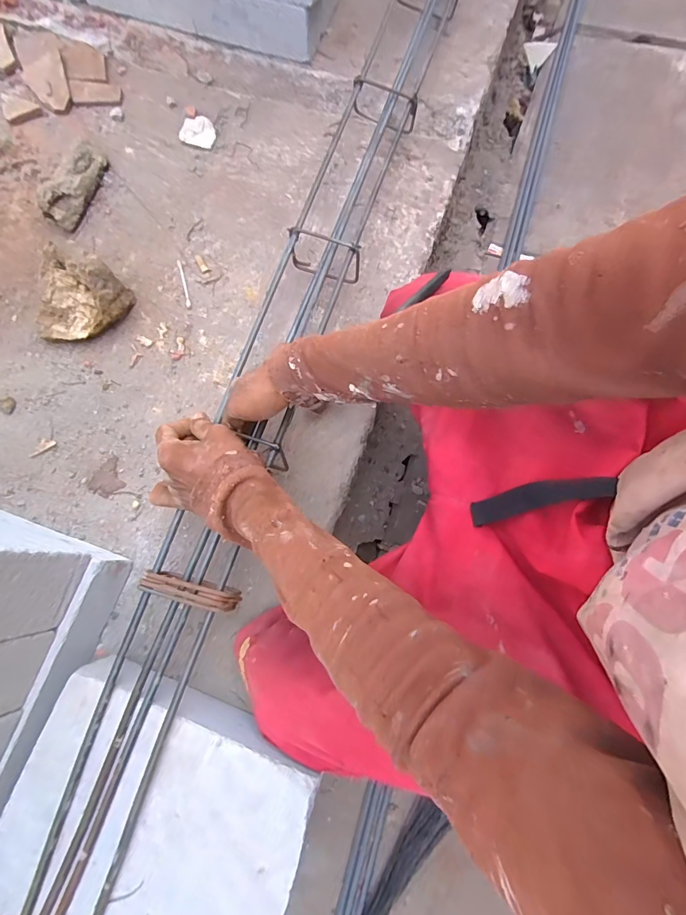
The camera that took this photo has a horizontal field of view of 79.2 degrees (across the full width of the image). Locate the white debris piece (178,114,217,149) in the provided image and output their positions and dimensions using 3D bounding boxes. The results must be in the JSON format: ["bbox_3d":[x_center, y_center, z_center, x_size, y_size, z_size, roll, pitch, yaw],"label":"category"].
[{"bbox_3d":[-0.224,-0.508,0.646,0.055,0.009,0.051,0,76,1],"label":"white debris piece"}]

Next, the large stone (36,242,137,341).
[{"bbox_3d":[-0.342,-0.200,0.530,0.102,0.089,0.093,0,76,1],"label":"large stone"}]

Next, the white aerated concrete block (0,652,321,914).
[{"bbox_3d":[-0.166,0.338,0.397,0.265,0.078,0.212,21,77,5],"label":"white aerated concrete block"}]

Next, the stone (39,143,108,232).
[{"bbox_3d":[-0.388,-0.400,0.604,0.042,0.040,0.141,13,77,4],"label":"stone"}]

